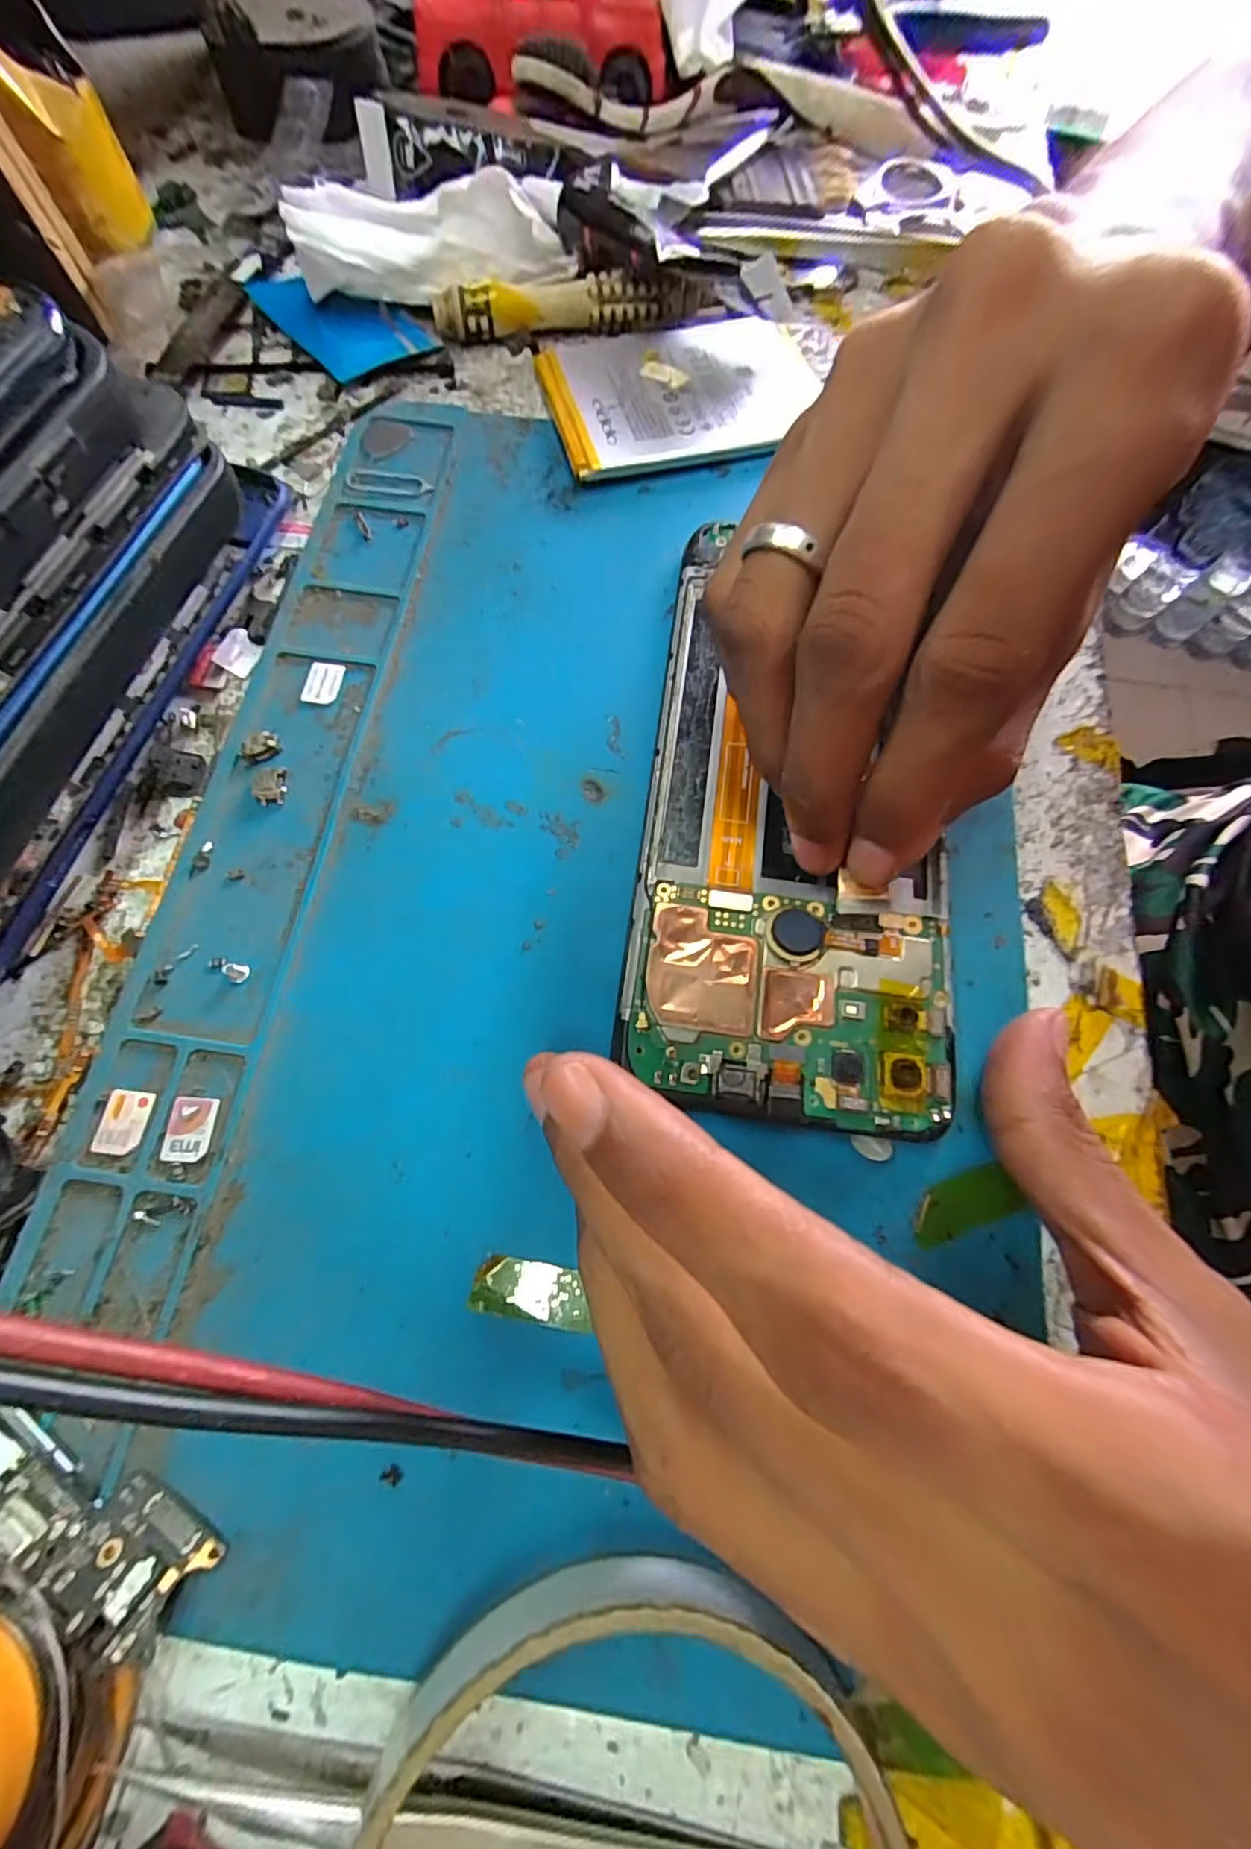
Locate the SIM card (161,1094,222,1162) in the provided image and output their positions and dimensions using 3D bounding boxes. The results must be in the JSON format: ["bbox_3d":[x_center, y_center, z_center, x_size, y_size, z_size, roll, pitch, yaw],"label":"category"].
[{"bbox_3d":[-0.089,0.042,0.122,0.009,0.004,0.013,6,70,-2],"label":"SIM card"}]

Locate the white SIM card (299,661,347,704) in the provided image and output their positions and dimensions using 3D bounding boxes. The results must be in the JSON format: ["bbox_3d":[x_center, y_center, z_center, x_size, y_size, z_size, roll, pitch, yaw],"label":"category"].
[{"bbox_3d":[-0.080,-0.064,0.156,0.009,0.004,0.012,9,77,-6],"label":"white SIM card"}]

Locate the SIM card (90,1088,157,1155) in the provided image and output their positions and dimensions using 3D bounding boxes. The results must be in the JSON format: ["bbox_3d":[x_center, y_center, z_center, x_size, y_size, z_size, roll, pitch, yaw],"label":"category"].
[{"bbox_3d":[-0.103,0.041,0.122,0.009,0.004,0.012,7,69,-3],"label":"SIM card"}]

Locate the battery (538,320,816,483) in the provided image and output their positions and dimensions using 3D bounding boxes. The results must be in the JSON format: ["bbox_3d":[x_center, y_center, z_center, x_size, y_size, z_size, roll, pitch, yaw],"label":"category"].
[{"bbox_3d":[0.018,-0.171,0.191,0.083,0.007,0.062,-14,73,-5],"label":"battery"}]

